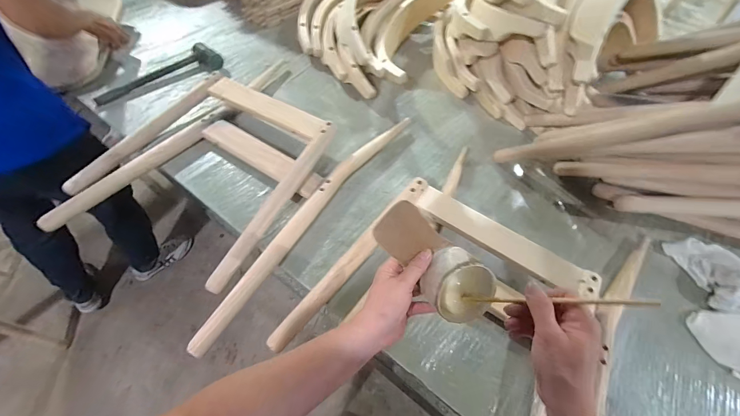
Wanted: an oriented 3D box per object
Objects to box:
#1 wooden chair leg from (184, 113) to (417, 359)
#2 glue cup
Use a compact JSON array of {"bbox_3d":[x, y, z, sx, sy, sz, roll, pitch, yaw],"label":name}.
[{"bbox_3d":[-0.106,-0.006,0.687,0.057,0.036,0.684,31,59,14],"label":"wooden chair leg"},{"bbox_3d":[0.109,0.094,0.406,0.076,0.086,0.063,-41,24,4],"label":"glue cup"}]

